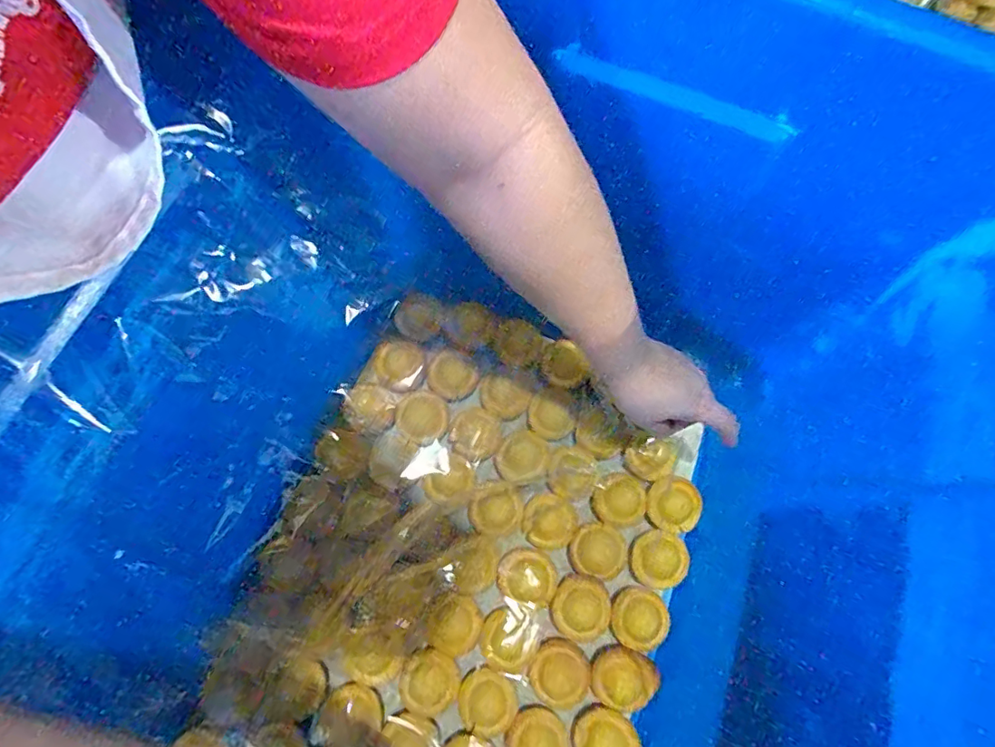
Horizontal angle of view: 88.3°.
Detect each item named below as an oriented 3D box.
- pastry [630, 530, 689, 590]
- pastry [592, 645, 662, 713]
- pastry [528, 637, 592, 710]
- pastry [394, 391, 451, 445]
[{"bbox_3d":[0.184,0.211,0.583,0.061,0.014,0.059,0,73,-1],"label":"pastry"},{"bbox_3d":[0.132,0.320,0.534,0.070,0.030,0.059,27,75,7],"label":"pastry"},{"bbox_3d":[0.066,0.319,0.543,0.060,0.014,0.063,16,74,4],"label":"pastry"},{"bbox_3d":[-0.093,0.052,0.632,0.063,0.008,0.063,1,82,-8],"label":"pastry"}]

